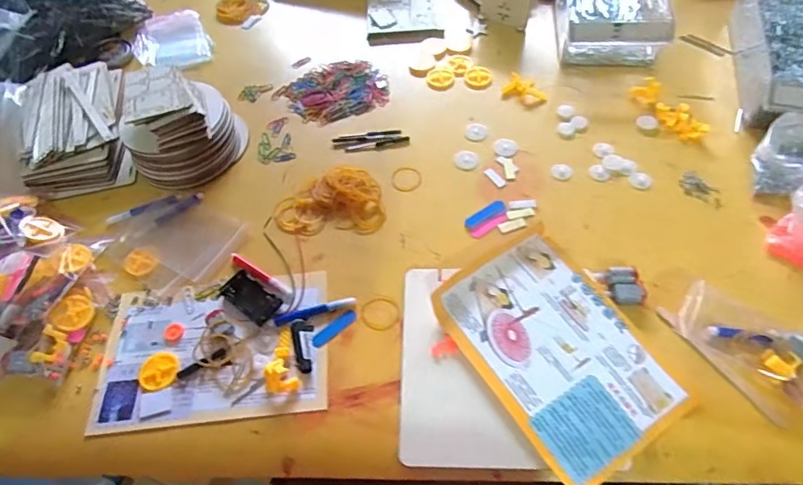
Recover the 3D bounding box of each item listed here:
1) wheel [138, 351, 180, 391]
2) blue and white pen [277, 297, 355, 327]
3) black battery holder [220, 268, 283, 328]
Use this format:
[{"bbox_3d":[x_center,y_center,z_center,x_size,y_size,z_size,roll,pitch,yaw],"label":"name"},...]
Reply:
[{"bbox_3d":[-0.218,0.115,0.456,0.035,0.005,0.036,-2,55,4],"label":"wheel"},{"bbox_3d":[-0.081,0.064,0.476,0.075,0.007,0.009,-17,56,-6],"label":"blue and white pen"},{"bbox_3d":[-0.144,0.052,0.484,0.060,0.010,0.030,32,64,24],"label":"black battery holder"}]

